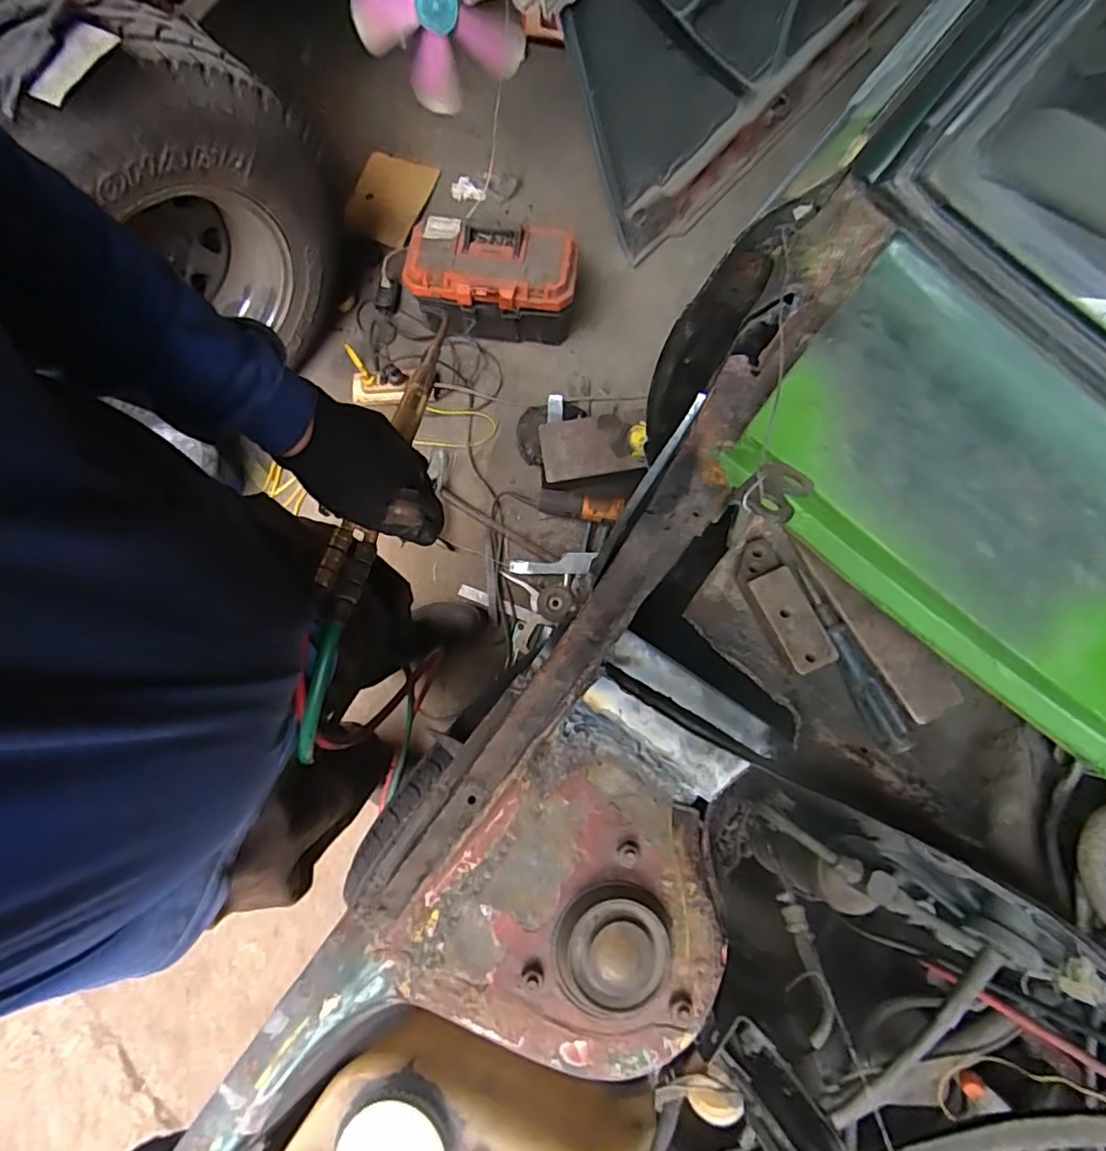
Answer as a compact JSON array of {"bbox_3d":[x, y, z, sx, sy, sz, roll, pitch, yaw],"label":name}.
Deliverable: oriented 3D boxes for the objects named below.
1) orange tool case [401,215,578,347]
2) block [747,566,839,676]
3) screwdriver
[{"bbox_3d":[-0.141,-0.699,1.477,0.379,0.217,0.210,7,77,2],"label":"orange tool case"},{"bbox_3d":[0.192,0.036,0.484,0.037,0.005,0.083,-24,78,-5],"label":"block"},{"bbox_3d":[0.232,0.065,0.478,0.023,0.029,0.153,-22,78,-5],"label":"screwdriver"}]

